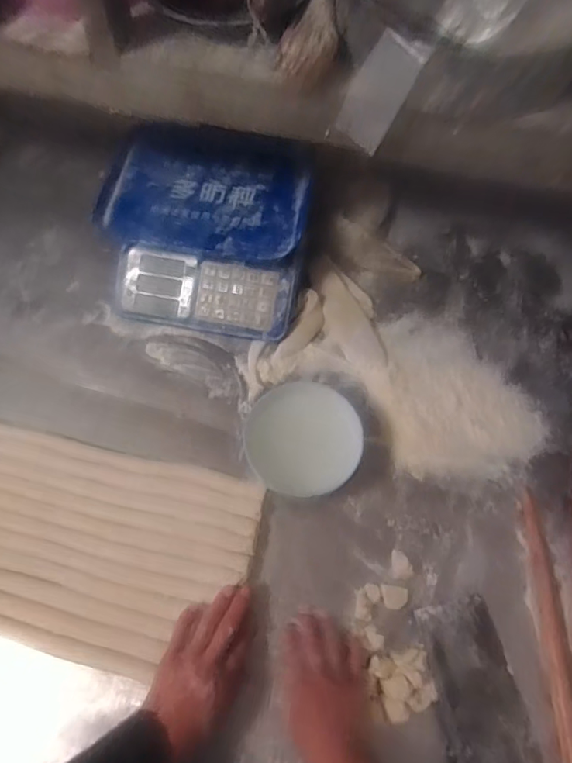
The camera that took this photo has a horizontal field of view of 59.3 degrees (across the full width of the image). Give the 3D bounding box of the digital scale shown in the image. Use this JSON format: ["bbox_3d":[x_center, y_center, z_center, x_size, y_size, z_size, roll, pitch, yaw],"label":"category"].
[{"bbox_3d":[-0.123,-0.235,0.786,0.301,0.105,0.308,10,65,2],"label":"digital scale"}]

